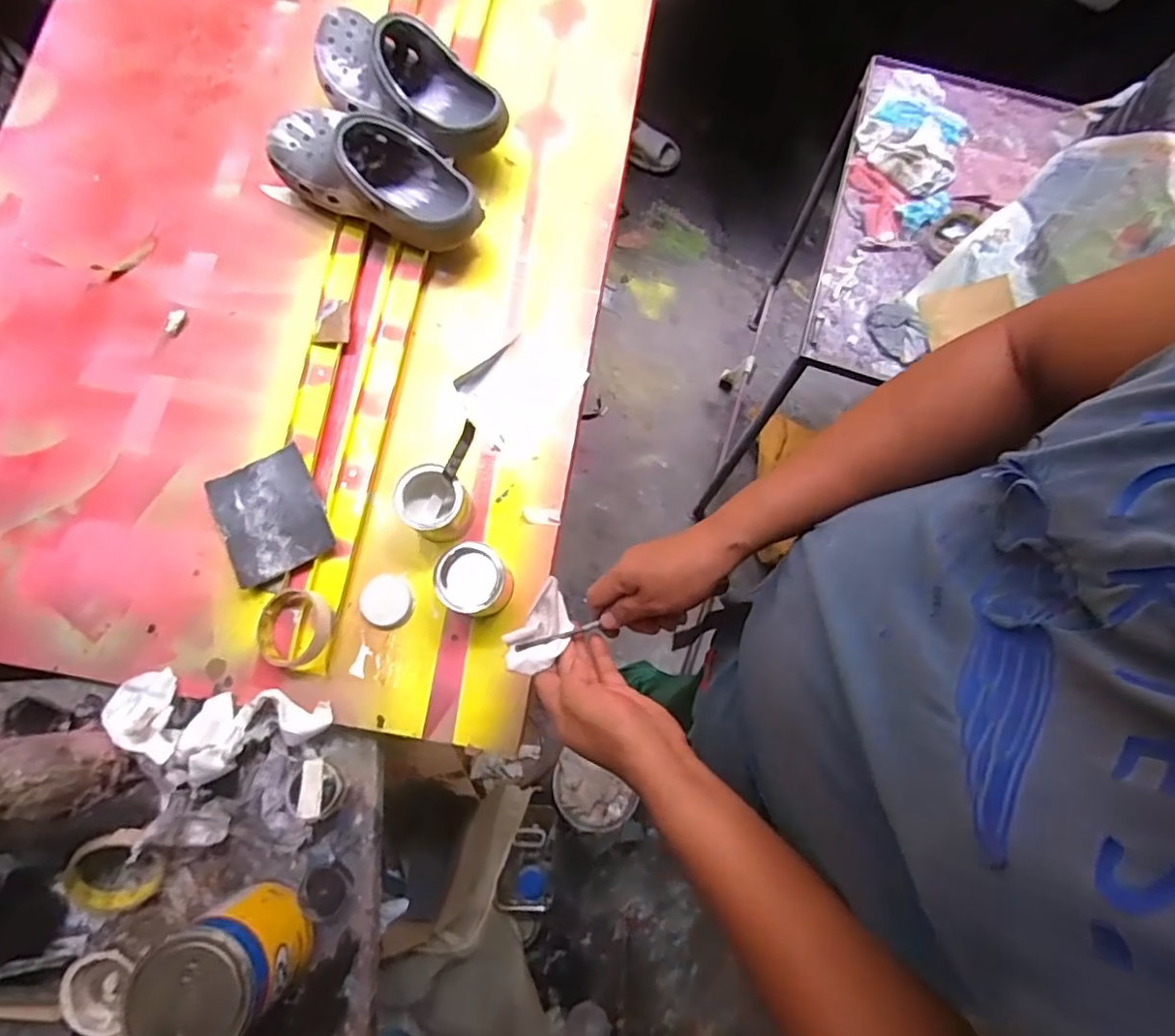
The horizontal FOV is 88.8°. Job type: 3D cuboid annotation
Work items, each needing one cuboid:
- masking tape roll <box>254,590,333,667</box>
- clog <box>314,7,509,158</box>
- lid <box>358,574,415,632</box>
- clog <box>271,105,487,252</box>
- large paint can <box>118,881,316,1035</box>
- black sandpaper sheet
[{"bbox_3d":[-0.321,0.120,0.659,0.074,0.023,0.081,0,78,-1],"label":"masking tape roll"},{"bbox_3d":[-0.229,-0.549,0.772,0.275,0.108,0.115,32,79,5],"label":"clog"},{"bbox_3d":[-0.226,0.094,0.675,0.059,0.005,0.058,0,78,-1],"label":"lid"},{"bbox_3d":[-0.257,-0.426,0.748,0.273,0.108,0.116,29,79,5],"label":"clog"},{"bbox_3d":[-0.327,0.406,0.551,0.101,0.148,0.096,0,78,-1],"label":"large paint can"},{"bbox_3d":[-0.366,-0.003,0.693,0.114,0.005,0.140,-27,77,-7],"label":"black sandpaper sheet"}]

